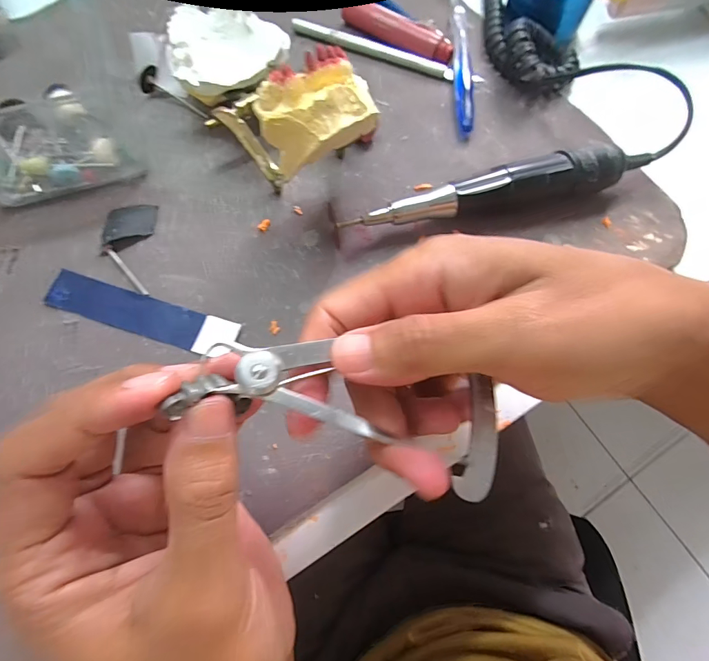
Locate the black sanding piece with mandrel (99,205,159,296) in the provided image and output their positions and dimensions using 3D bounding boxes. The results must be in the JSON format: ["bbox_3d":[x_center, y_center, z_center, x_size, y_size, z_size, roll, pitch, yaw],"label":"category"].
[{"bbox_3d":[-0.127,-0.047,0.226,0.028,0.005,0.057,-2,70,-4],"label":"black sanding piece with mandrel"}]

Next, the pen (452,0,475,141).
[{"bbox_3d":[0.075,-0.180,0.281,0.015,0.013,0.110,5,70,-1],"label":"pen"}]

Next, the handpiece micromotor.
[{"bbox_3d":[0.088,-0.081,0.237,0.187,0.028,0.022,-12,71,-7],"label":"handpiece micromotor"}]

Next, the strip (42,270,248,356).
[{"bbox_3d":[-0.111,-0.009,0.213,0.100,0.004,0.020,17,70,3],"label":"strip"}]

